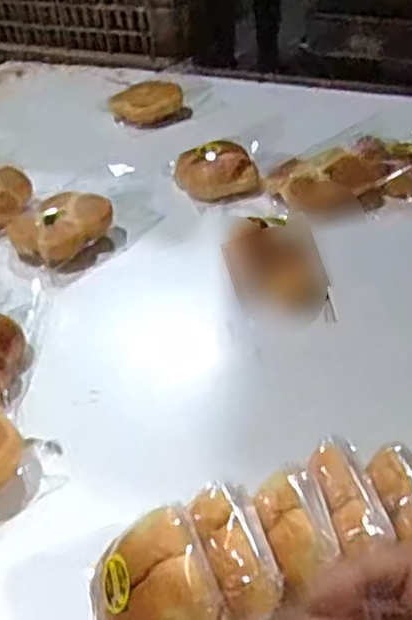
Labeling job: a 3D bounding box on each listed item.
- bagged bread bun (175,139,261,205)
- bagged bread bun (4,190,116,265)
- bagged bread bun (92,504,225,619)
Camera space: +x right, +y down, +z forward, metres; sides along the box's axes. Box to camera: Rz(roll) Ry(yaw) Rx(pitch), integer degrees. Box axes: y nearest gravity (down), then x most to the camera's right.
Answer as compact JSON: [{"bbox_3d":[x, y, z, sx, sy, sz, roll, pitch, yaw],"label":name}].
[{"bbox_3d":[0.018,-0.199,1.017,0.113,0.047,0.107,-2,41,2],"label":"bagged bread bun"},{"bbox_3d":[-0.180,-0.105,0.911,0.134,0.051,0.088,-31,48,-28],"label":"bagged bread bun"},{"bbox_3d":[-0.035,0.194,0.473,0.079,0.061,0.097,-16,42,-14],"label":"bagged bread bun"}]

